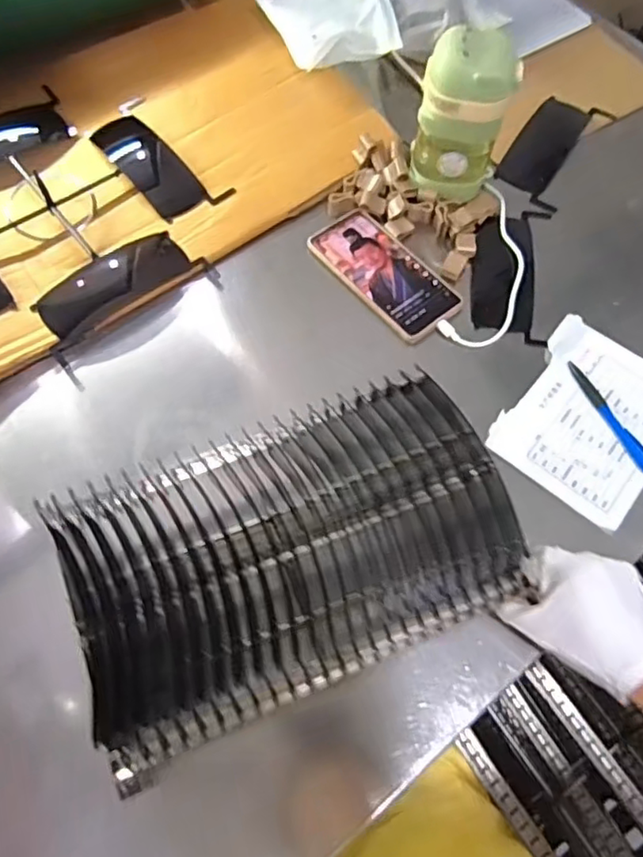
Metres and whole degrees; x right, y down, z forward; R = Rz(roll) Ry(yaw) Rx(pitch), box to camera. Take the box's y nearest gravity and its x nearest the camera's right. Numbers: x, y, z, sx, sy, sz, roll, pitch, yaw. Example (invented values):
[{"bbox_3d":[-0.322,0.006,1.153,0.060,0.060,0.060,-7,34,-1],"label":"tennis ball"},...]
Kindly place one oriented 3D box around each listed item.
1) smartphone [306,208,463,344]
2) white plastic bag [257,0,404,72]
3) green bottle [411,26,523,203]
[{"bbox_3d":[0.064,-0.161,0.613,0.079,0.007,0.161,-36,72,-17],"label":"smartphone"},{"bbox_3d":[0.008,-0.482,0.721,0.141,0.046,0.138,-16,67,-10],"label":"white plastic bag"},{"bbox_3d":[0.138,-0.302,0.606,0.084,0.157,0.070,15,66,4],"label":"green bottle"}]

